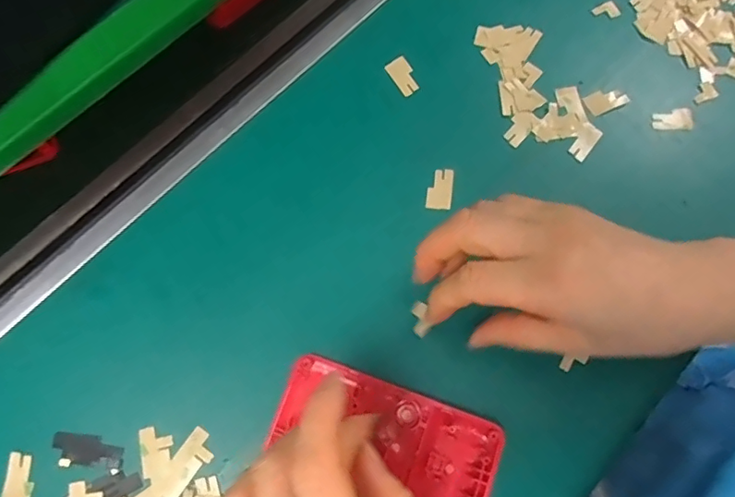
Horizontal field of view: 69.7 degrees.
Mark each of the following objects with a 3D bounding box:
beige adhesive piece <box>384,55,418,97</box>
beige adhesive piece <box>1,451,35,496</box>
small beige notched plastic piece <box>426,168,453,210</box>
[{"bbox_3d":[0.025,-0.119,0.362,0.016,0.004,0.027,-32,81,-2],"label":"beige adhesive piece"},{"bbox_3d":[-0.189,0.126,0.288,0.015,0.005,0.027,9,77,-7],"label":"beige adhesive piece"},{"bbox_3d":[0.047,-0.039,0.340,0.016,0.005,0.027,7,74,1],"label":"small beige notched plastic piece"}]

